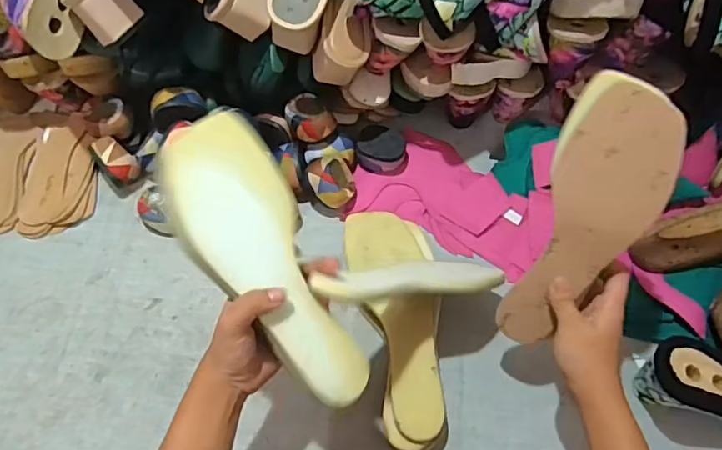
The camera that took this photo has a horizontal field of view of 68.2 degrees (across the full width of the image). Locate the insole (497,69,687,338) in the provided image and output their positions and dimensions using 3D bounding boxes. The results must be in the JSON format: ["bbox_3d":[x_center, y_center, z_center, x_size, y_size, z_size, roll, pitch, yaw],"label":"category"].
[{"bbox_3d":[0.189,0.003,0.447,0.088,0.240,0.016,25,30,27],"label":"insole"}]

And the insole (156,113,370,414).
[{"bbox_3d":[-0.070,0.031,0.412,0.086,0.033,0.234,-30,97,-14],"label":"insole"}]

